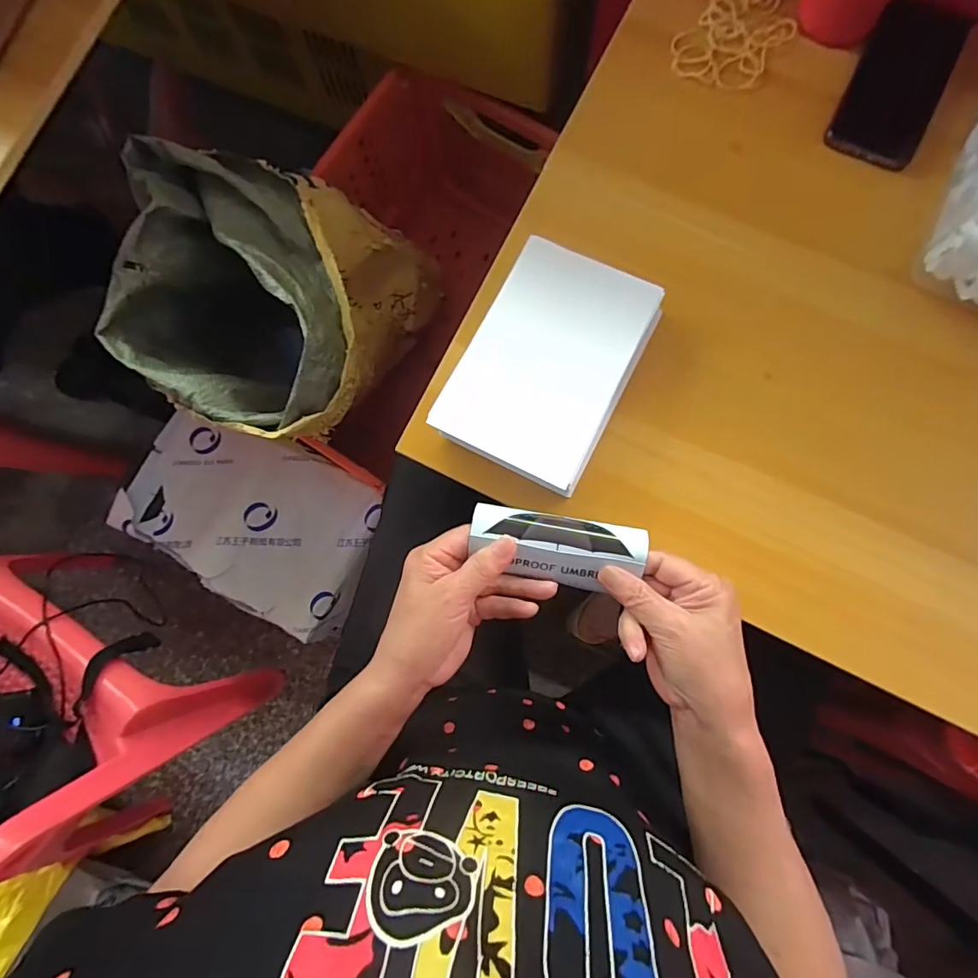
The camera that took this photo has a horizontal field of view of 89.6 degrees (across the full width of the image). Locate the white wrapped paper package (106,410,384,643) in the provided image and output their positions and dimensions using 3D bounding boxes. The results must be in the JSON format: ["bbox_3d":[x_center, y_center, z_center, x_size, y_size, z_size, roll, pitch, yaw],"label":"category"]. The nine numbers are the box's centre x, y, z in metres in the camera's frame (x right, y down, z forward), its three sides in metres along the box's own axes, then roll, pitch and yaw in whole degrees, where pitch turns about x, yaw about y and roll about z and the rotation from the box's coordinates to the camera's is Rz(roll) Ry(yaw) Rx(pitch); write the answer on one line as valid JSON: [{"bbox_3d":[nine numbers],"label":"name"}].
[{"bbox_3d":[-0.369,0.039,0.770,0.408,0.038,0.251,27,85,6],"label":"white wrapped paper package"}]

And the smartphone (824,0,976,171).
[{"bbox_3d":[0.371,-0.374,0.442,0.080,0.015,0.178,24,84,6],"label":"smartphone"}]

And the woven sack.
[{"bbox_3d":[-0.282,-0.250,0.666,0.302,0.263,0.392,5,83,4],"label":"woven sack"}]

